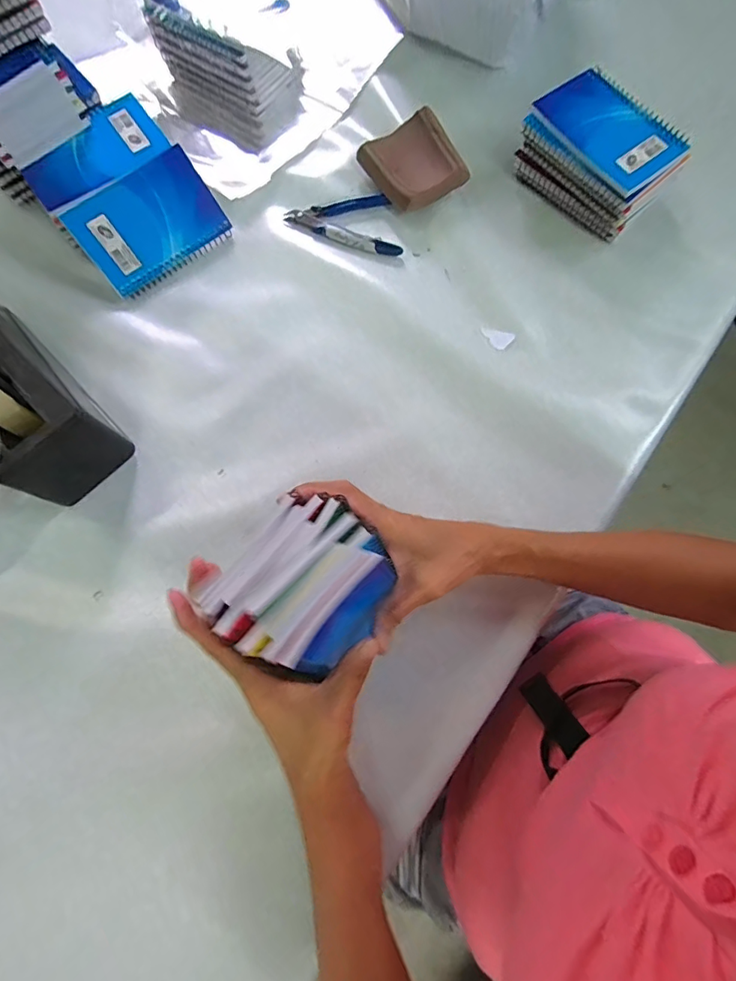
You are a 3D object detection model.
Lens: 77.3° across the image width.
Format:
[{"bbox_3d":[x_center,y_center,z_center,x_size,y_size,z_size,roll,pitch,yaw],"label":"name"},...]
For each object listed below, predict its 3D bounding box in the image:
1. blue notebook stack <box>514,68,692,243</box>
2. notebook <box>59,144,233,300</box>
[{"bbox_3d":[0.224,-0.325,0.453,0.101,0.066,0.134,-40,79,-9],"label":"blue notebook stack"},{"bbox_3d":[-0.206,-0.254,0.441,0.128,0.006,0.084,-38,114,-8],"label":"notebook"}]

